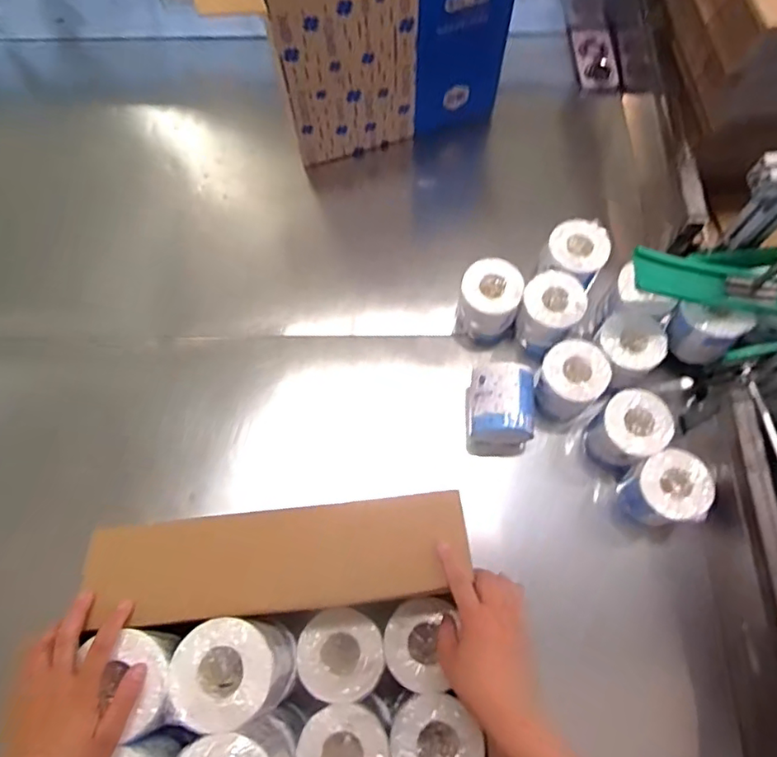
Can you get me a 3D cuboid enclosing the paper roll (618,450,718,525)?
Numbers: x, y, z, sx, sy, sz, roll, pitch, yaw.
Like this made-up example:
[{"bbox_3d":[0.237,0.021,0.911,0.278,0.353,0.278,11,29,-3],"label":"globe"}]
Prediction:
[{"bbox_3d":[0.405,0.165,0.835,0.090,0.116,0.092,0,70,1],"label":"paper roll"}]

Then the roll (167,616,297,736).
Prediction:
[{"bbox_3d":[-0.156,0.296,0.586,0.099,0.113,0.094,0,70,1],"label":"roll"}]

